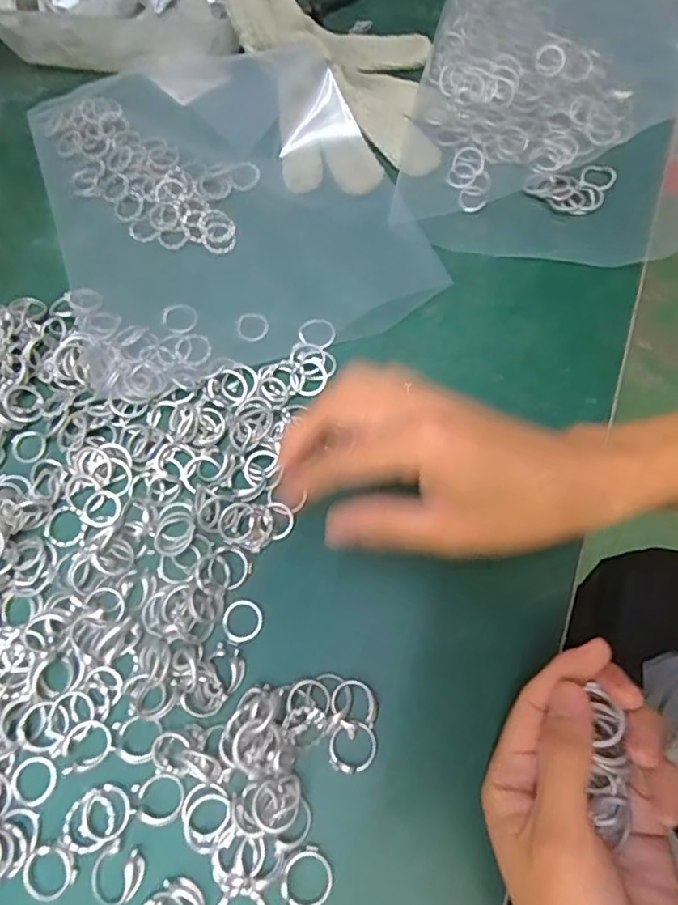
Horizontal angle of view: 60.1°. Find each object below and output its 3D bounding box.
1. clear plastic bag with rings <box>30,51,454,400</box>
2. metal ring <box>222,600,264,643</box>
[{"bbox_3d":[-0.086,-0.183,0.396,0.214,0.022,0.287,-20,68,-6],"label":"clear plastic bag with rings"},{"bbox_3d":[-0.048,0.084,0.292,0.019,0.004,0.021,23,70,11],"label":"metal ring"}]

